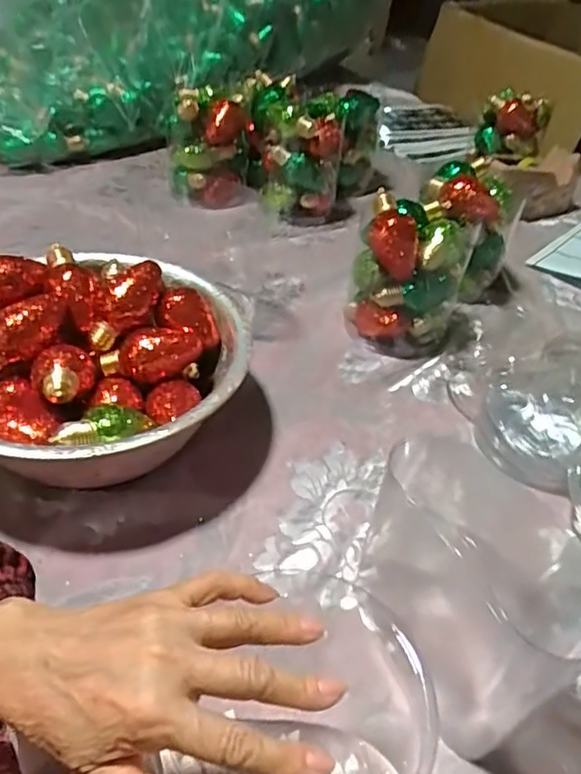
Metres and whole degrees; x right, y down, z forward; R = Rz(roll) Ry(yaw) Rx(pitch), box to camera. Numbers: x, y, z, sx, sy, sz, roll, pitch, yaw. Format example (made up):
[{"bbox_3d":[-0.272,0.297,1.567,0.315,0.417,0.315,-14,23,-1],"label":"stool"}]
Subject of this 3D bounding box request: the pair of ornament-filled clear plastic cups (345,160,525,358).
[{"bbox_3d":[0.183,-0.164,0.742,0.126,0.145,0.256,32,46,27],"label":"pair of ornament-filled clear plastic cups"}]

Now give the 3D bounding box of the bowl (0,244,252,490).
[{"bbox_3d":[-0.175,-0.008,0.540,0.250,0.124,0.269,4,40,-3],"label":"bowl"}]

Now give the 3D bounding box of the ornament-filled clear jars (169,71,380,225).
[{"bbox_3d":[-0.021,-0.387,0.959,0.317,0.140,0.210,6,40,-1],"label":"ornament-filled clear jars"}]

